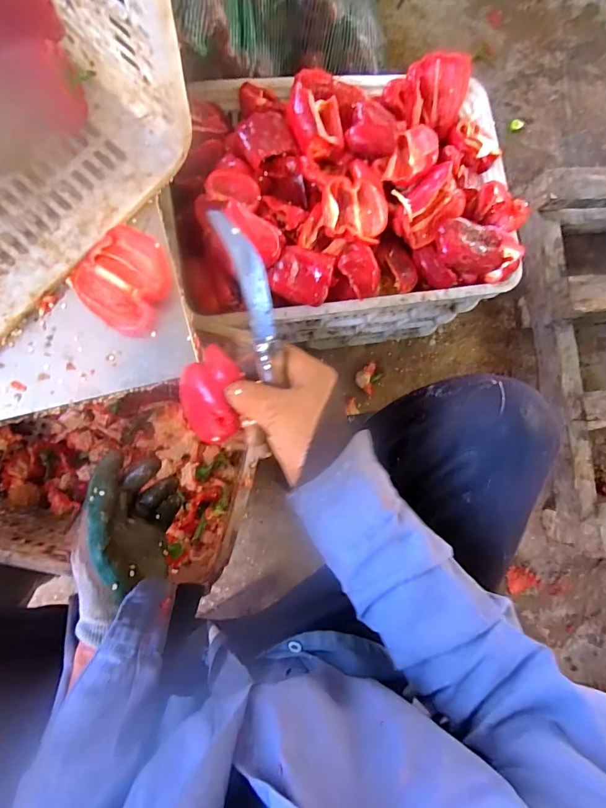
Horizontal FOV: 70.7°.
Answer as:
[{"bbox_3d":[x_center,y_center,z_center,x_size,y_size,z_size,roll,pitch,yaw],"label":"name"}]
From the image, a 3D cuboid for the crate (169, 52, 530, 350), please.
[{"bbox_3d":[0.058,-0.303,0.700,0.493,0.315,0.350,-7,85,-9],"label":"crate"}]

